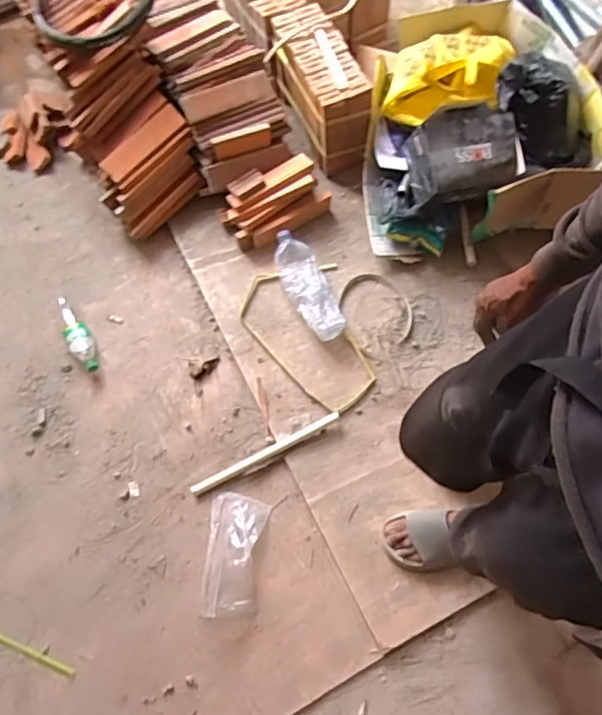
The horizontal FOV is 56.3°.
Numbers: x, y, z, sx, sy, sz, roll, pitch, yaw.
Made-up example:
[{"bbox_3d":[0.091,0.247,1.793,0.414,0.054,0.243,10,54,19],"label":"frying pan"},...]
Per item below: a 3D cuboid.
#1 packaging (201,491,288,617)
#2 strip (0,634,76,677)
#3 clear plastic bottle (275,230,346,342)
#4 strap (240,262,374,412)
[{"bbox_3d":[-0.131,0.412,1.179,0.141,0.033,0.243,4,69,3],"label":"packaging"},{"bbox_3d":[-0.574,0.588,1.140,0.261,0.006,0.018,19,70,9],"label":"strip"},{"bbox_3d":[0.013,-0.190,1.400,0.101,0.069,0.308,-24,70,-8],"label":"clear plastic bottle"},{"bbox_3d":[0.009,-0.047,1.368,0.266,0.017,0.407,-15,69,-4],"label":"strap"}]

